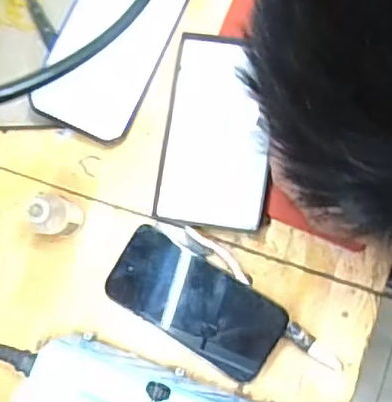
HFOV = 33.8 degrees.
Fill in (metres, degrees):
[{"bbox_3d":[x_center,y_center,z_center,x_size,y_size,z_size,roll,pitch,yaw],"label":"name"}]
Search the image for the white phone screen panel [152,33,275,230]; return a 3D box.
[{"bbox_3d":[0.022,-0.062,0.590,0.097,0.012,0.168,8,93,7],"label":"white phone screen panel"}]

